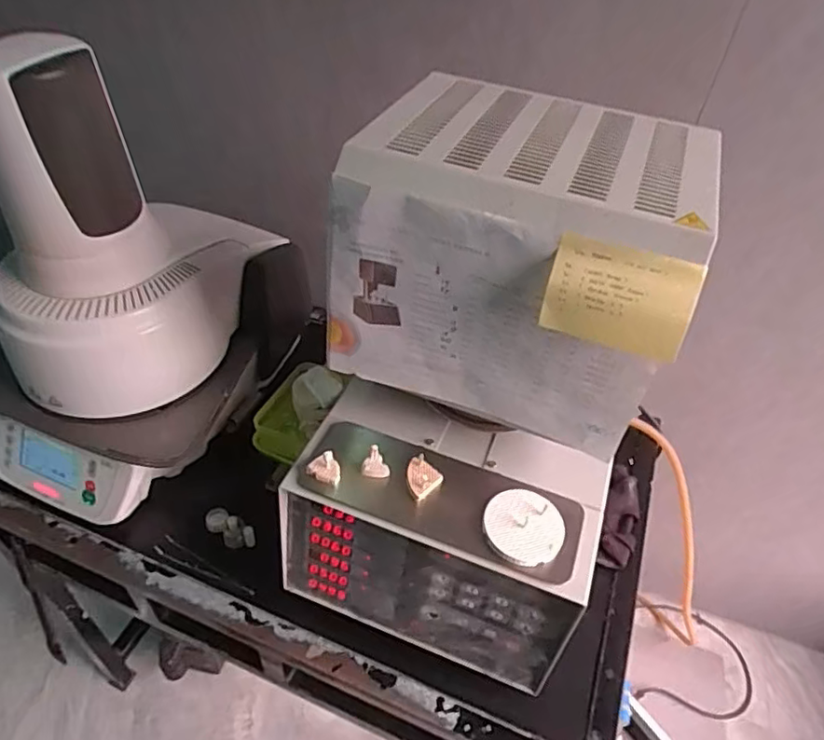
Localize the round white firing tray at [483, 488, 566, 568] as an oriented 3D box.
[{"bbox_3d":[0.111,0.154,0.589,0.075,0.010,0.077,-1,57,1],"label":"round white firing tray"}]

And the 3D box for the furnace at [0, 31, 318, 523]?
[{"bbox_3d":[-0.368,-0.135,0.765,0.310,0.505,0.408,16,45,10],"label":"furnace"}]

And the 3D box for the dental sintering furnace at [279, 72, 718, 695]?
[{"bbox_3d":[0.070,0.023,0.631,0.309,0.499,0.313,18,45,12],"label":"dental sintering furnace"}]

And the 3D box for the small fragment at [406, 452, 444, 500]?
[{"bbox_3d":[0.008,0.115,0.624,0.037,0.022,0.038,32,50,25],"label":"small fragment"}]

